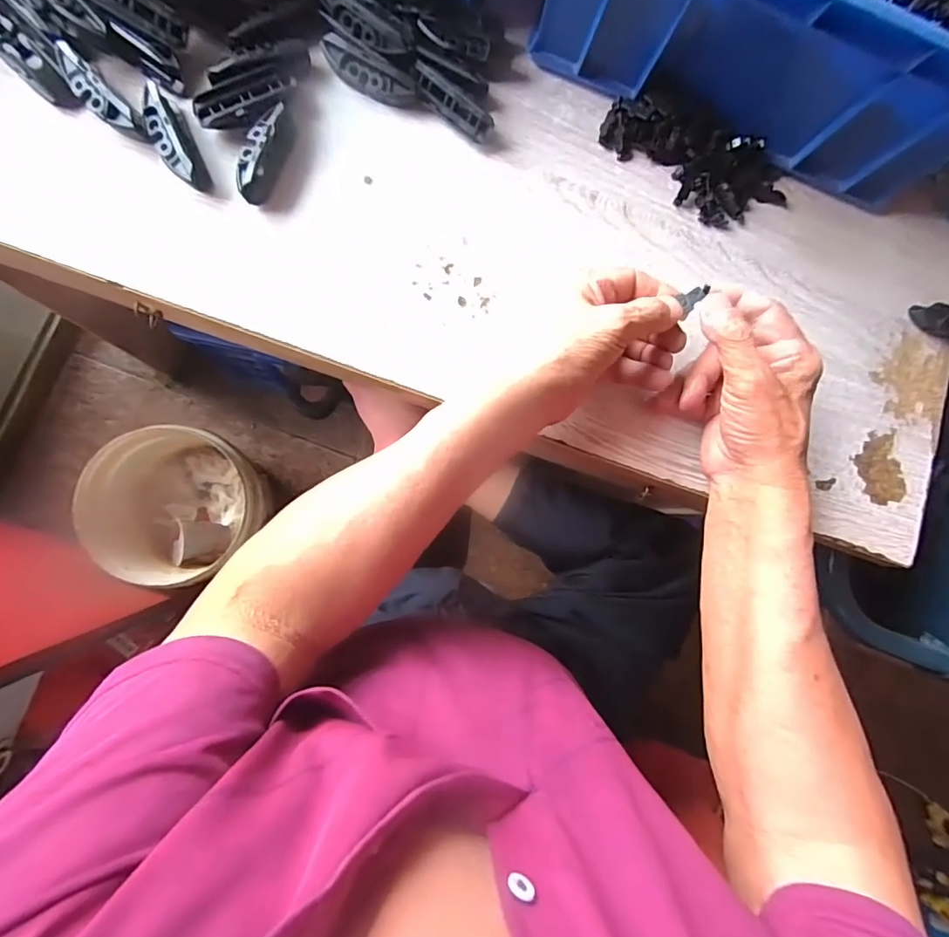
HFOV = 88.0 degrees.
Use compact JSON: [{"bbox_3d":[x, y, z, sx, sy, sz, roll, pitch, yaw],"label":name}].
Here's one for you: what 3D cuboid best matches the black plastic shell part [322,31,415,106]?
[{"bbox_3d":[-0.077,-0.285,0.356,0.068,0.017,0.018,24,83,-6],"label":"black plastic shell part"}]

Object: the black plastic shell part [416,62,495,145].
[{"bbox_3d":[-0.017,-0.269,0.362,0.065,0.012,0.018,35,82,-5],"label":"black plastic shell part"}]

